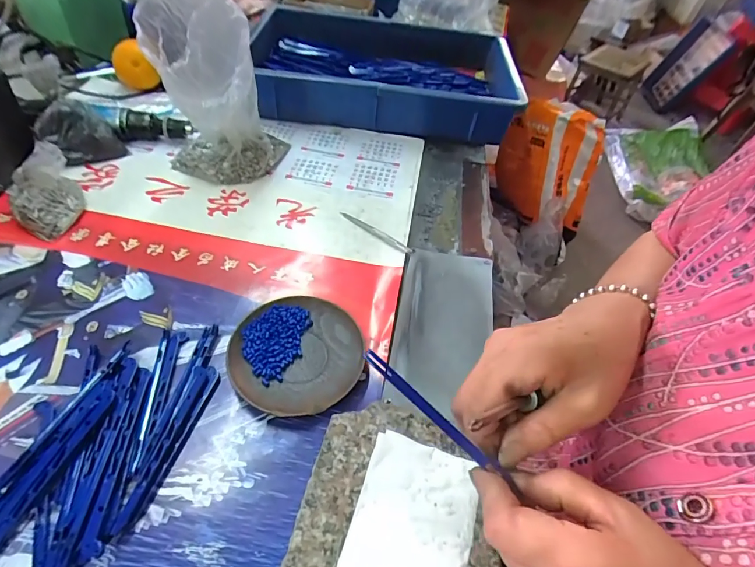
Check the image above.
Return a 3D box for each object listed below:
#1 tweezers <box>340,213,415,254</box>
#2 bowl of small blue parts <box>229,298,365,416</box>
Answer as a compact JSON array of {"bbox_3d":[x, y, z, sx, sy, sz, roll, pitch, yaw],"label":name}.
[{"bbox_3d":[-0.003,-0.059,0.480,0.104,0.007,0.012,34,54,22],"label":"tweezers"},{"bbox_3d":[-0.071,0.061,0.363,0.113,0.019,0.112,3,49,-4],"label":"bowl of small blue parts"}]

